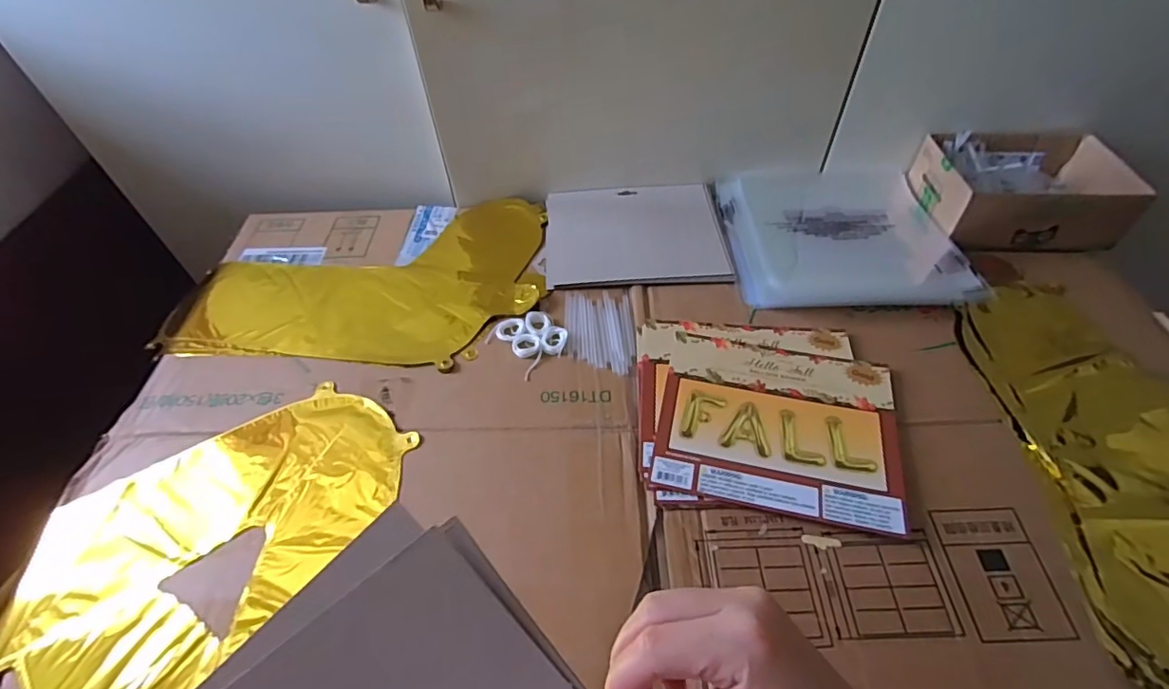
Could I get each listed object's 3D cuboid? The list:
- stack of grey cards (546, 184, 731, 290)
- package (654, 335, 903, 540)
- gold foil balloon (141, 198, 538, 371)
[{"bbox_3d":[0.057,-0.125,0.630,0.198,0.014,0.162,-3,52,0],"label":"stack of grey cards"},{"bbox_3d":[0.165,0.067,0.469,0.190,0.012,0.159,9,53,9],"label":"package"},{"bbox_3d":[-0.248,-0.080,0.619,0.390,0.017,0.249,2,53,4],"label":"gold foil balloon"}]

